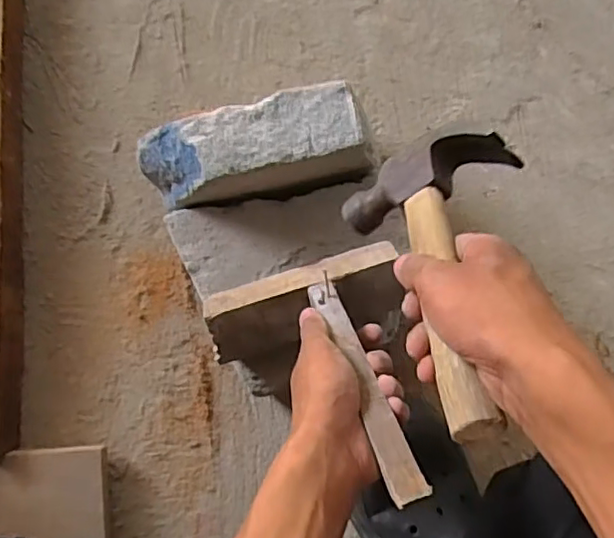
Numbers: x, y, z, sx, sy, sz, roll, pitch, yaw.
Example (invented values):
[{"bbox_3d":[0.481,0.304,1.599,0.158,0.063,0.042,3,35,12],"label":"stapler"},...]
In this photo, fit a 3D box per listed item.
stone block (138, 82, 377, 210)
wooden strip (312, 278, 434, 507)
[{"bbox_3d":[-0.050,-0.102,0.531,0.200,0.067,0.078,-11,87,-1],"label":"stone block"},{"bbox_3d":[0.036,0.072,0.416,0.022,0.008,0.194,-21,41,-1],"label":"wooden strip"}]

